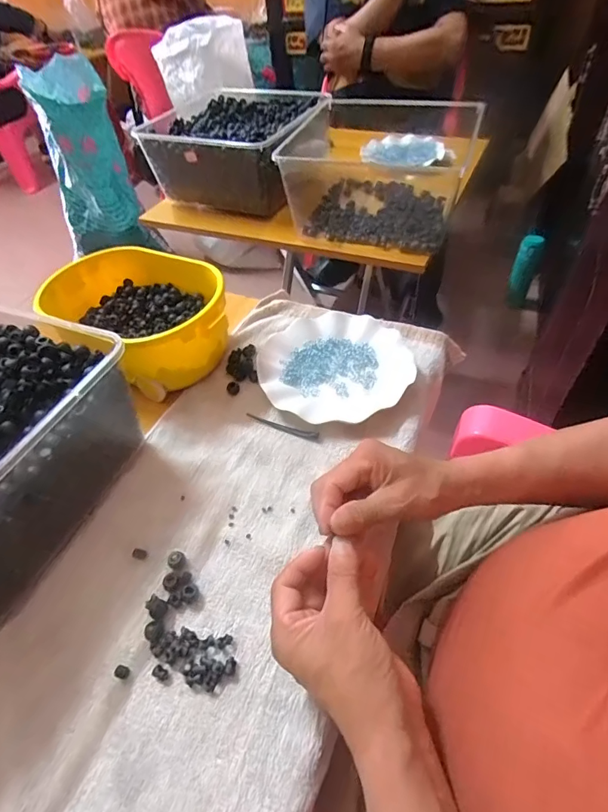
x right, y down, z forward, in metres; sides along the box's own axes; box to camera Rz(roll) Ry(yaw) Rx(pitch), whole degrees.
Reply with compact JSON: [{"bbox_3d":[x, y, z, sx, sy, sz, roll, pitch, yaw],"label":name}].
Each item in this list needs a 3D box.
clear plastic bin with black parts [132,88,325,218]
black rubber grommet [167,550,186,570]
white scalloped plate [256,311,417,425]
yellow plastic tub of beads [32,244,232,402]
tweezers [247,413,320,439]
[{"bbox_3d":[-0.132,-0.516,0.879,0.287,0.142,0.294,15,52,18],"label":"clear plastic bin with black parts"},{"bbox_3d":[-0.117,0.141,0.393,0.015,0.007,0.017,-39,56,-25],"label":"black rubber grommet"},{"bbox_3d":[0.036,-0.053,0.531,0.179,0.021,0.176,-3,49,3],"label":"white scalloped plate"},{"bbox_3d":[-0.202,-0.110,0.553,0.237,0.102,0.160,25,56,25],"label":"yellow plastic tub of beads"},{"bbox_3d":[-0.025,0.023,0.487,0.089,0.010,0.007,16,52,19],"label":"tweezers"}]

